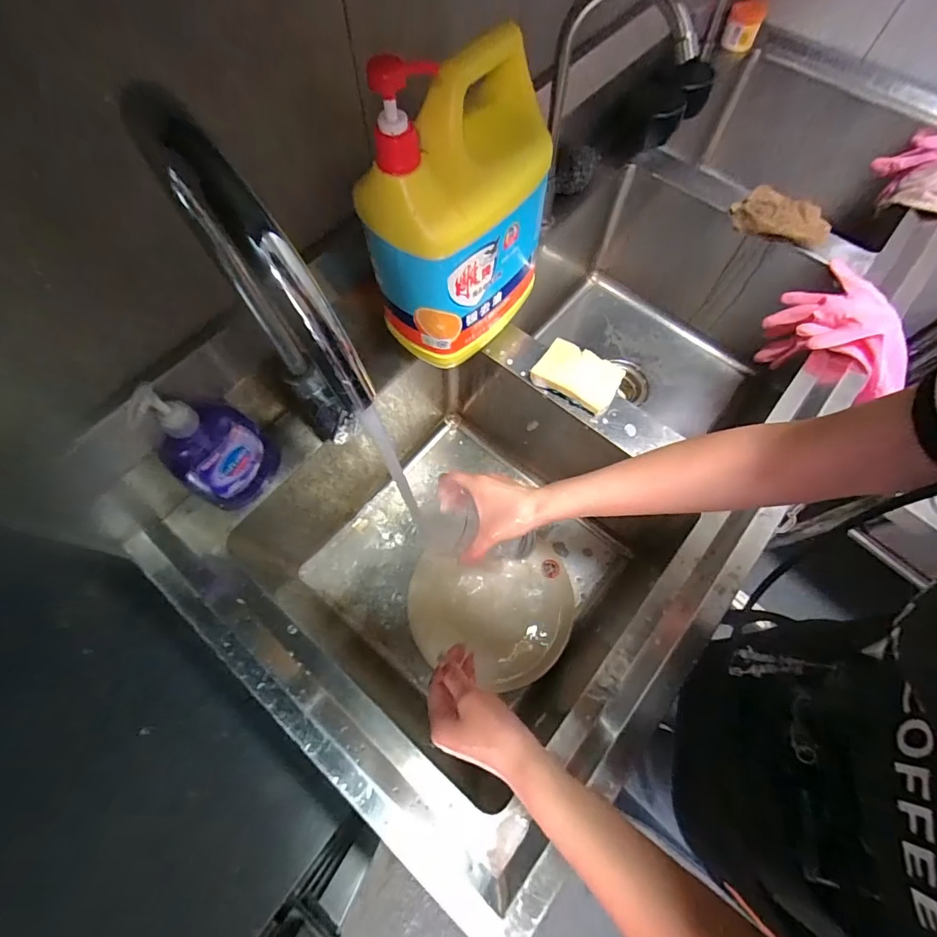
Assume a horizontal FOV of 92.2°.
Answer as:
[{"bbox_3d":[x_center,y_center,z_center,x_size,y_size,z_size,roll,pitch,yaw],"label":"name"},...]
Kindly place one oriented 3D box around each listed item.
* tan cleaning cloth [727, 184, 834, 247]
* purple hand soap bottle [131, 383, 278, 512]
[{"bbox_3d":[0.489,-0.389,0.701,0.147,0.028,0.083,20,70,6],"label":"tan cleaning cloth"},{"bbox_3d":[-0.265,-0.020,0.476,0.055,0.163,0.098,28,71,9],"label":"purple hand soap bottle"}]

